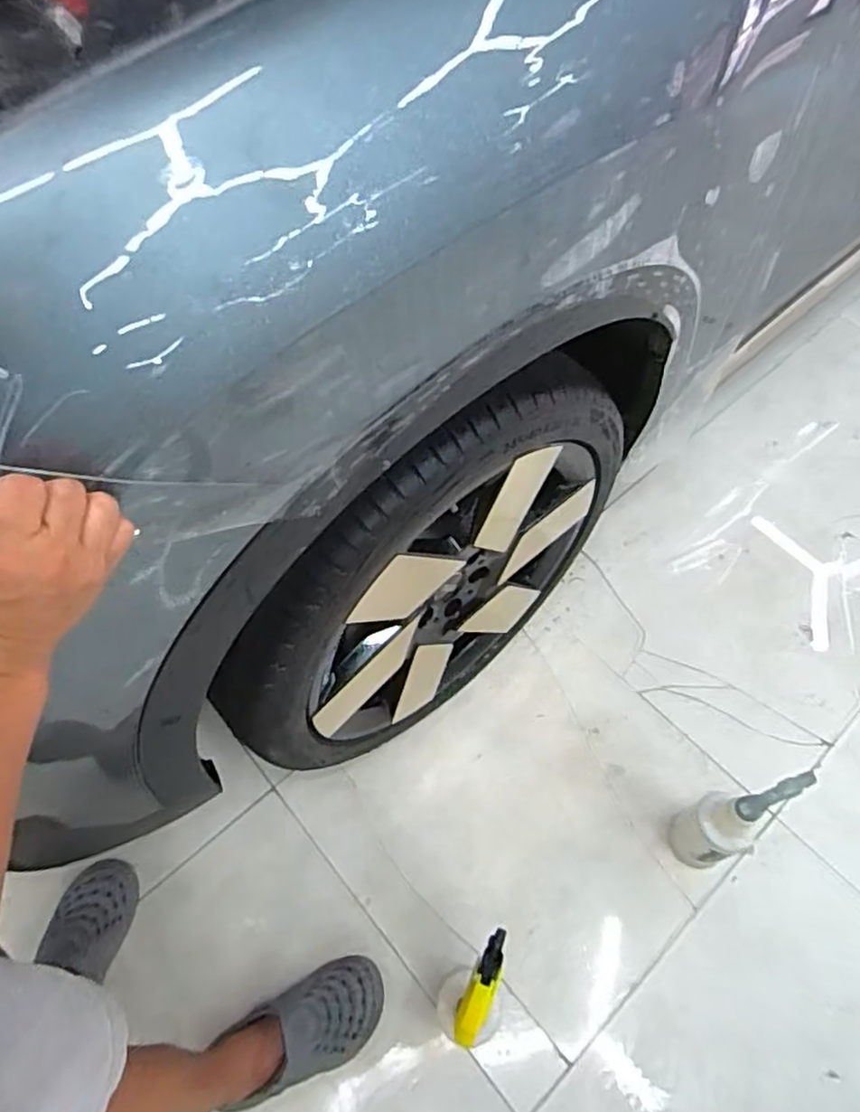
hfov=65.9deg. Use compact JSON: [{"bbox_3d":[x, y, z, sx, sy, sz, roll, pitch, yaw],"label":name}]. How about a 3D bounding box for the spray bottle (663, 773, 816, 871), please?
[{"bbox_3d":[0.451,0.396,0.989,0.112,0.317,0.088,-17,60,-8],"label":"spray bottle"}]

